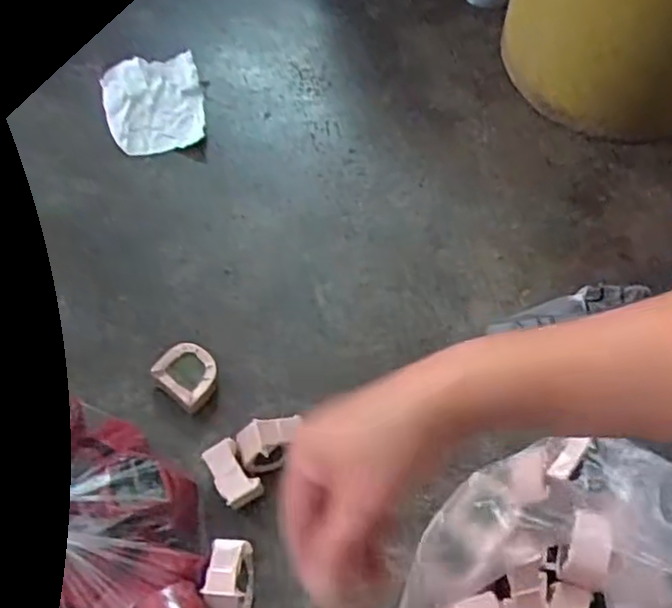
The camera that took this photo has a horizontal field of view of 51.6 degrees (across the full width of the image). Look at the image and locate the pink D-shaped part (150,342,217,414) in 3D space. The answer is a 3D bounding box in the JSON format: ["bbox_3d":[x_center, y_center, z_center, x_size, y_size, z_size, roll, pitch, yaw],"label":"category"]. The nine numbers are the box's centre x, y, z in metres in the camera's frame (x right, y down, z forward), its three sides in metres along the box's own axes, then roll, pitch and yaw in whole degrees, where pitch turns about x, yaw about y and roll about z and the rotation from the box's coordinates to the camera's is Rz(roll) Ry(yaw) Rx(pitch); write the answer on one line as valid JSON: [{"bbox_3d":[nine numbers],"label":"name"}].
[{"bbox_3d":[-0.120,0.058,0.566,0.045,0.028,0.043,38,68,15],"label":"pink D-shaped part"}]

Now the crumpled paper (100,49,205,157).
[{"bbox_3d":[-0.183,-0.201,0.696,0.095,0.018,0.111,-11,64,-8],"label":"crumpled paper"}]

